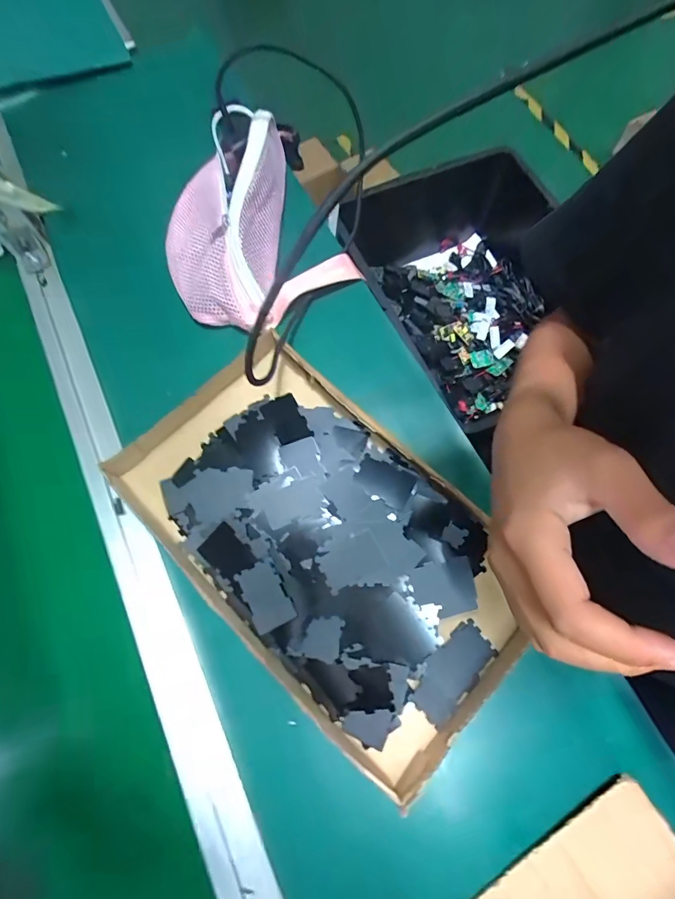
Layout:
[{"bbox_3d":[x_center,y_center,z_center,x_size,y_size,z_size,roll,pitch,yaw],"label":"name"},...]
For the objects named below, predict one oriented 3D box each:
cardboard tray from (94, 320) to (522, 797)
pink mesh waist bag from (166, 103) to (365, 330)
[{"bbox_3d":[-0.015,0.068,0.370,0.359,0.036,0.208,41,76,14],"label":"cardboard tray"},{"bbox_3d":[-0.098,-0.239,0.438,0.187,0.081,0.199,-30,72,-9],"label":"pink mesh waist bag"}]

